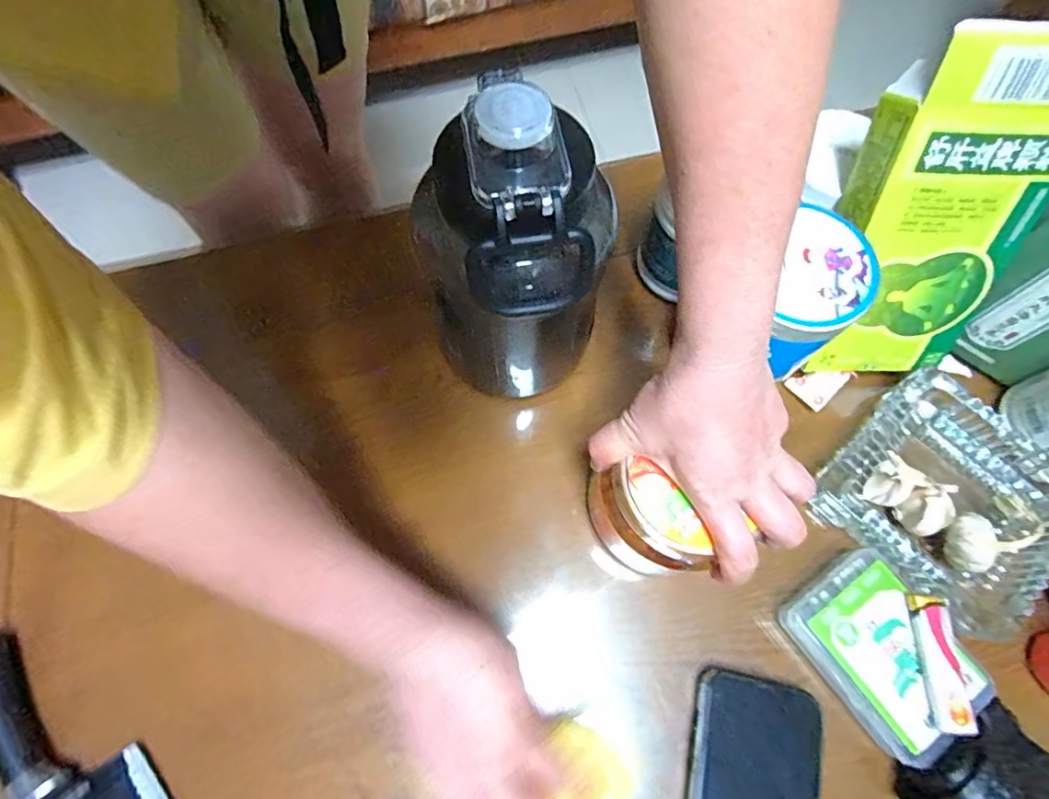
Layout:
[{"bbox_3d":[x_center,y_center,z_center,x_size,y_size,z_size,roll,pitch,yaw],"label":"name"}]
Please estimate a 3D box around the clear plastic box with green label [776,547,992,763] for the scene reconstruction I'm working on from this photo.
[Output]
[{"bbox_3d":[0.248,0.172,0.365,0.088,0.045,0.112,-31,71,-13],"label":"clear plastic box with green label"}]

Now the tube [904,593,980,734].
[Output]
[{"bbox_3d":[0.270,0.170,0.342,0.023,0.014,0.079,2,70,1],"label":"tube"}]

